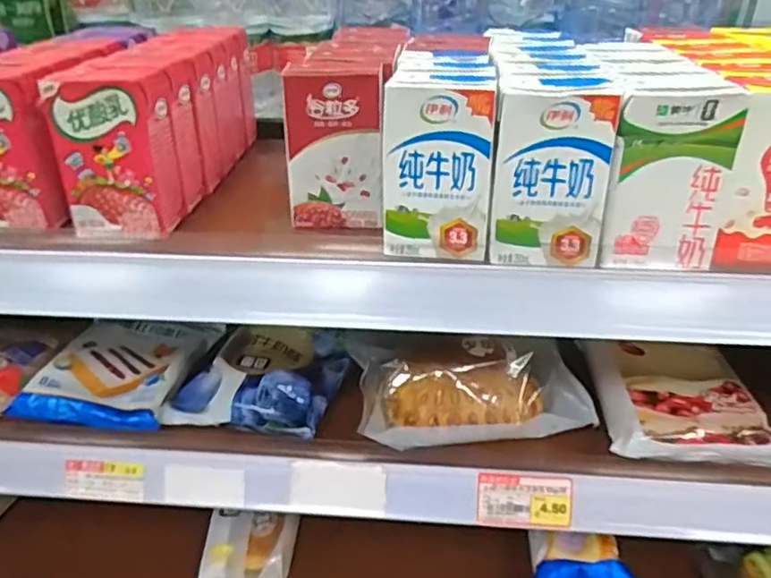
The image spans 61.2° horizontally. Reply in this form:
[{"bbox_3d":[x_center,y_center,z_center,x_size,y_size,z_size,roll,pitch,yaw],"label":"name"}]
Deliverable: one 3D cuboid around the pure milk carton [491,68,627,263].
[{"bbox_3d":[0.099,-0.072,0.397,0.065,0.103,0.045,2,30,4],"label":"pure milk carton"}]

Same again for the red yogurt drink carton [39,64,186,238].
[{"bbox_3d":[-0.177,-0.092,0.437,0.059,0.103,0.051,3,31,7],"label":"red yogurt drink carton"}]

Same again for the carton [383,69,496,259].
[{"bbox_3d":[0.033,-0.075,0.400,0.063,0.106,0.033,6,31,11],"label":"carton"}]

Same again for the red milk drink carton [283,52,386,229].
[{"bbox_3d":[-0.033,-0.103,0.456,0.062,0.106,0.050,-1,30,0],"label":"red milk drink carton"}]

